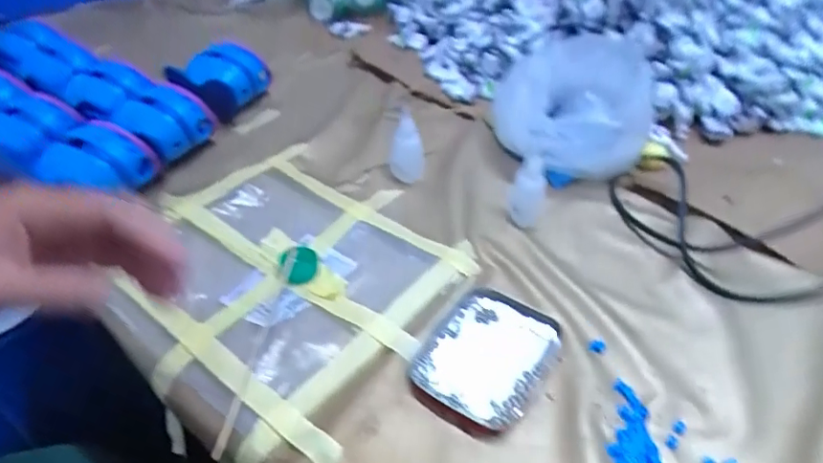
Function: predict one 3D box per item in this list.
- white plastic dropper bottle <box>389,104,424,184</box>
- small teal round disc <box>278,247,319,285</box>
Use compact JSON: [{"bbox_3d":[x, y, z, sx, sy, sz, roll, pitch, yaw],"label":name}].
[{"bbox_3d":[-0.004,-0.084,0.544,0.035,0.103,0.028,16,60,6],"label":"white plastic dropper bottle"},{"bbox_3d":[-0.091,0.027,0.444,0.030,0.014,0.031,0,43,0],"label":"small teal round disc"}]

